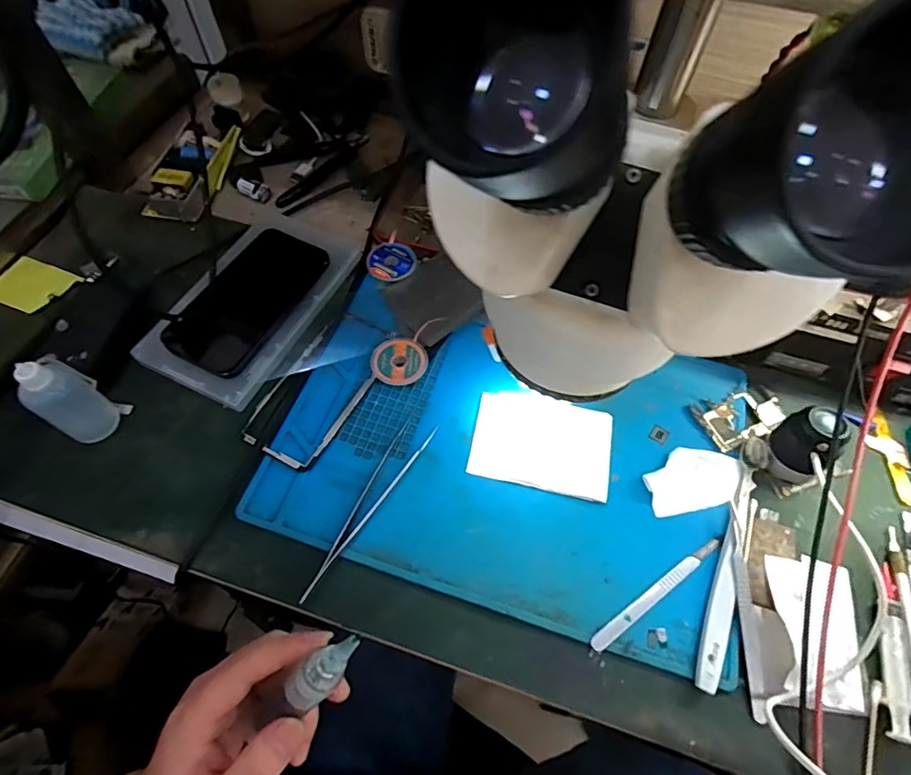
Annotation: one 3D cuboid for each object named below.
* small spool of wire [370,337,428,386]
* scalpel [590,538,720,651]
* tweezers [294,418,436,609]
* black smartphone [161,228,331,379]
[{"bbox_3d":[-0.047,-0.020,0.418,0.043,0.012,0.042,0,62,0],"label":"small spool of wire"},{"bbox_3d":[0.137,0.137,0.339,0.117,0.004,0.009,-31,66,-15],"label":"scalpel"},{"bbox_3d":[-0.063,0.083,0.361,0.025,0.013,0.149,27,65,14],"label":"tweezers"},{"bbox_3d":[-0.175,-0.076,0.425,0.072,0.012,0.142,28,63,0],"label":"black smartphone"}]

